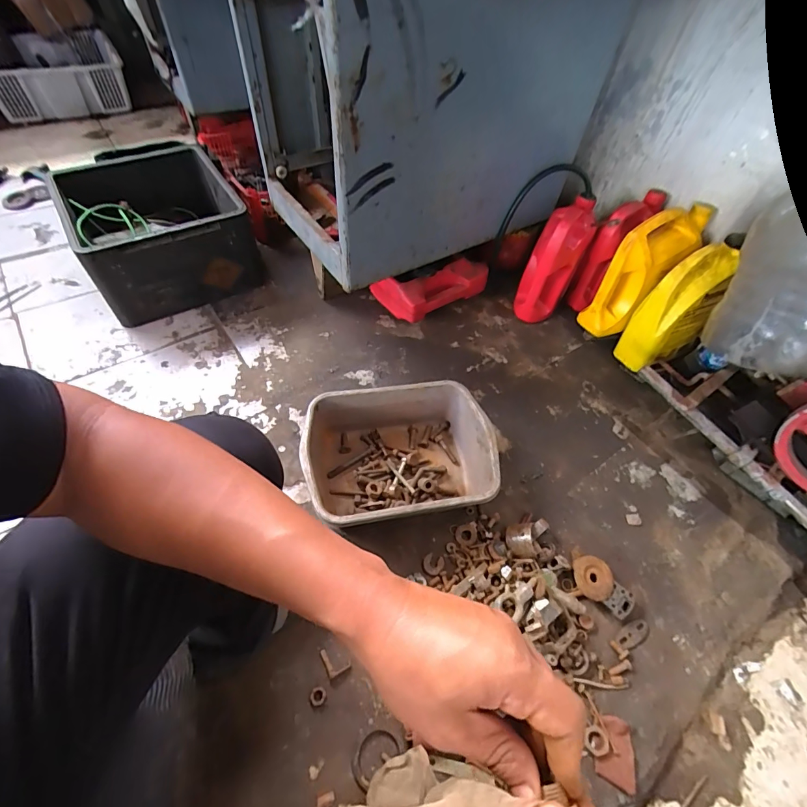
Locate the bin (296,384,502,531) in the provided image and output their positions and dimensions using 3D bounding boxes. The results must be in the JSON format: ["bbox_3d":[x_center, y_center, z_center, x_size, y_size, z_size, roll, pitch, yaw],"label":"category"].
[{"bbox_3d":[-0.008,0.105,0.795,0.350,0.114,0.264,-8,56,-10],"label":"bin"}]

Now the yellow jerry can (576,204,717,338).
[{"bbox_3d":[0.565,-0.307,0.953,0.180,0.280,0.106,-31,63,-25],"label":"yellow jerry can"}]

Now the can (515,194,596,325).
[{"bbox_3d":[0.360,-0.325,1.000,0.111,0.315,0.112,2,55,-3],"label":"can"}]

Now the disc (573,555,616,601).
[{"bbox_3d":[0.338,0.309,0.715,0.062,0.011,0.073,-18,57,5],"label":"disc"}]

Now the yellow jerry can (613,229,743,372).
[{"bbox_3d":[0.626,-0.211,0.914,0.141,0.285,0.111,-21,59,-20],"label":"yellow jerry can"}]

